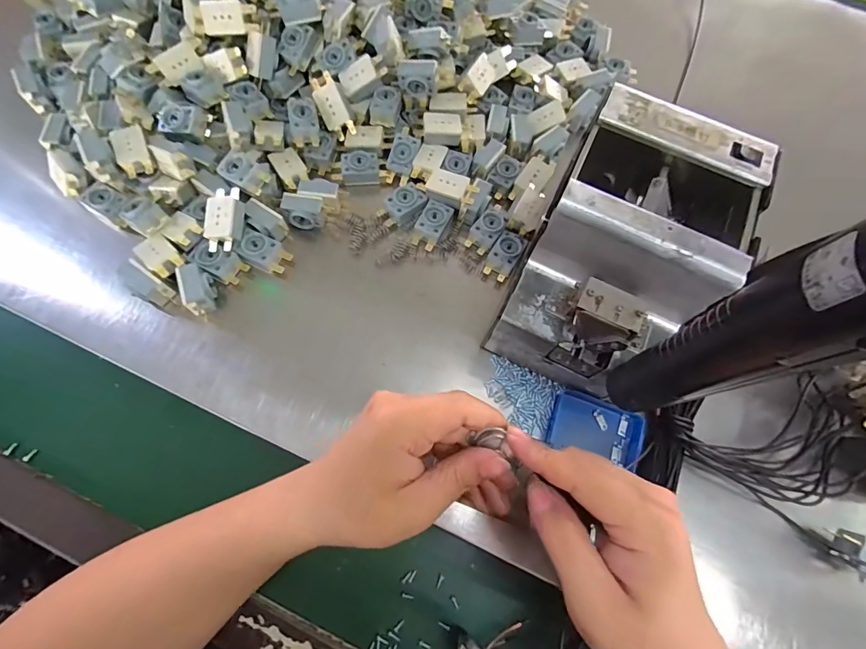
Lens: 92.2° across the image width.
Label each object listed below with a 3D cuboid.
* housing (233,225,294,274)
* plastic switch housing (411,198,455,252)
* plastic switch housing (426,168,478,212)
[{"bbox_3d":[-0.154,-0.066,0.378,0.041,0.019,0.028,22,71,5],"label":"housing"},{"bbox_3d":[0.000,-0.097,0.399,0.027,0.011,0.047,24,72,6],"label":"plastic switch housing"},{"bbox_3d":[0.019,-0.131,0.400,0.046,0.015,0.031,26,72,6],"label":"plastic switch housing"}]

